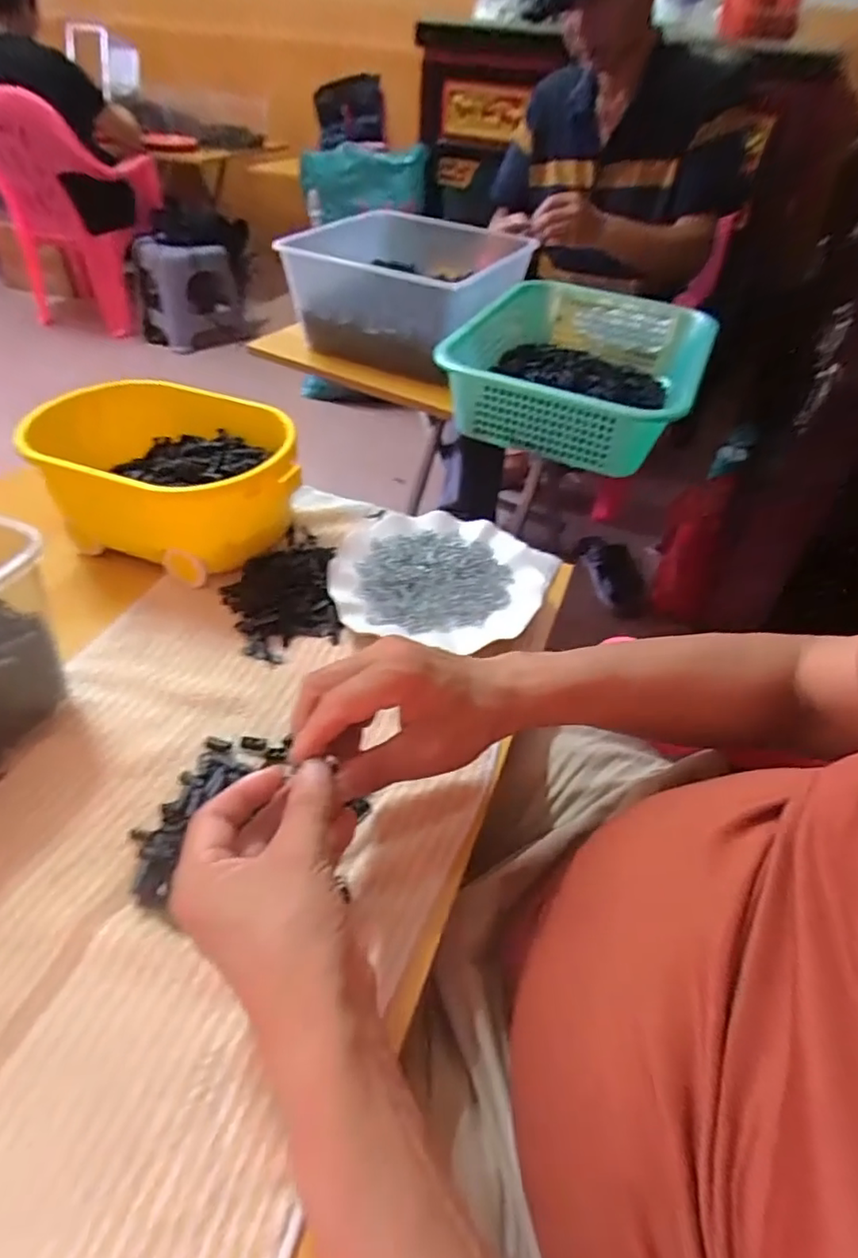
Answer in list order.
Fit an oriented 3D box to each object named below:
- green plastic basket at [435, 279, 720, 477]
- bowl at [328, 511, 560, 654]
[{"bbox_3d":[0.202,-0.353,0.844,0.316,0.098,0.411,14,45,10],"label":"green plastic basket"},{"bbox_3d":[0.010,-0.048,0.563,0.188,0.021,0.167,12,45,8],"label":"bowl"}]

